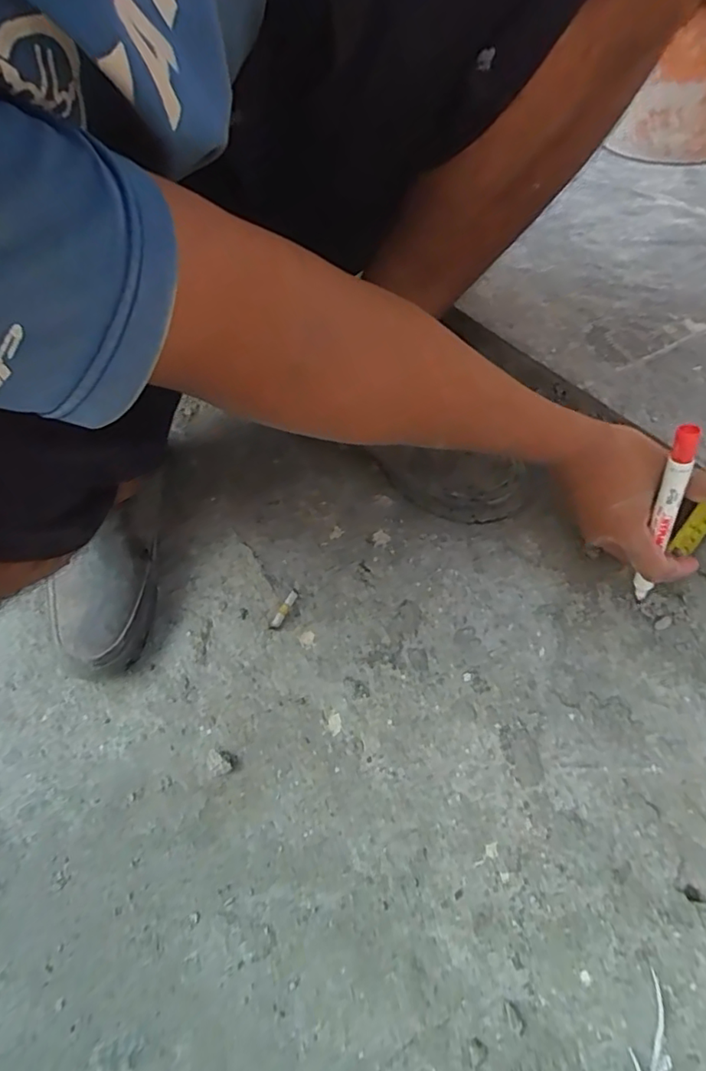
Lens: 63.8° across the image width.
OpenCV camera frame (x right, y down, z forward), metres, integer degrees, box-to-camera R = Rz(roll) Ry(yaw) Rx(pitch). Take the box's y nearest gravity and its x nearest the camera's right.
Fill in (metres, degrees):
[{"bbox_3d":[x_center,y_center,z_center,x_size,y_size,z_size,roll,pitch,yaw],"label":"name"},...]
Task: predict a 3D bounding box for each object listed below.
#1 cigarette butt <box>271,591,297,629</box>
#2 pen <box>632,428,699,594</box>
[{"bbox_3d":[-0.064,0.068,0.525,0.008,0.007,0.038,25,69,19],"label":"cigarette butt"},{"bbox_3d":[0.225,-0.008,0.414,0.015,0.154,0.014,-22,40,-17],"label":"pen"}]

